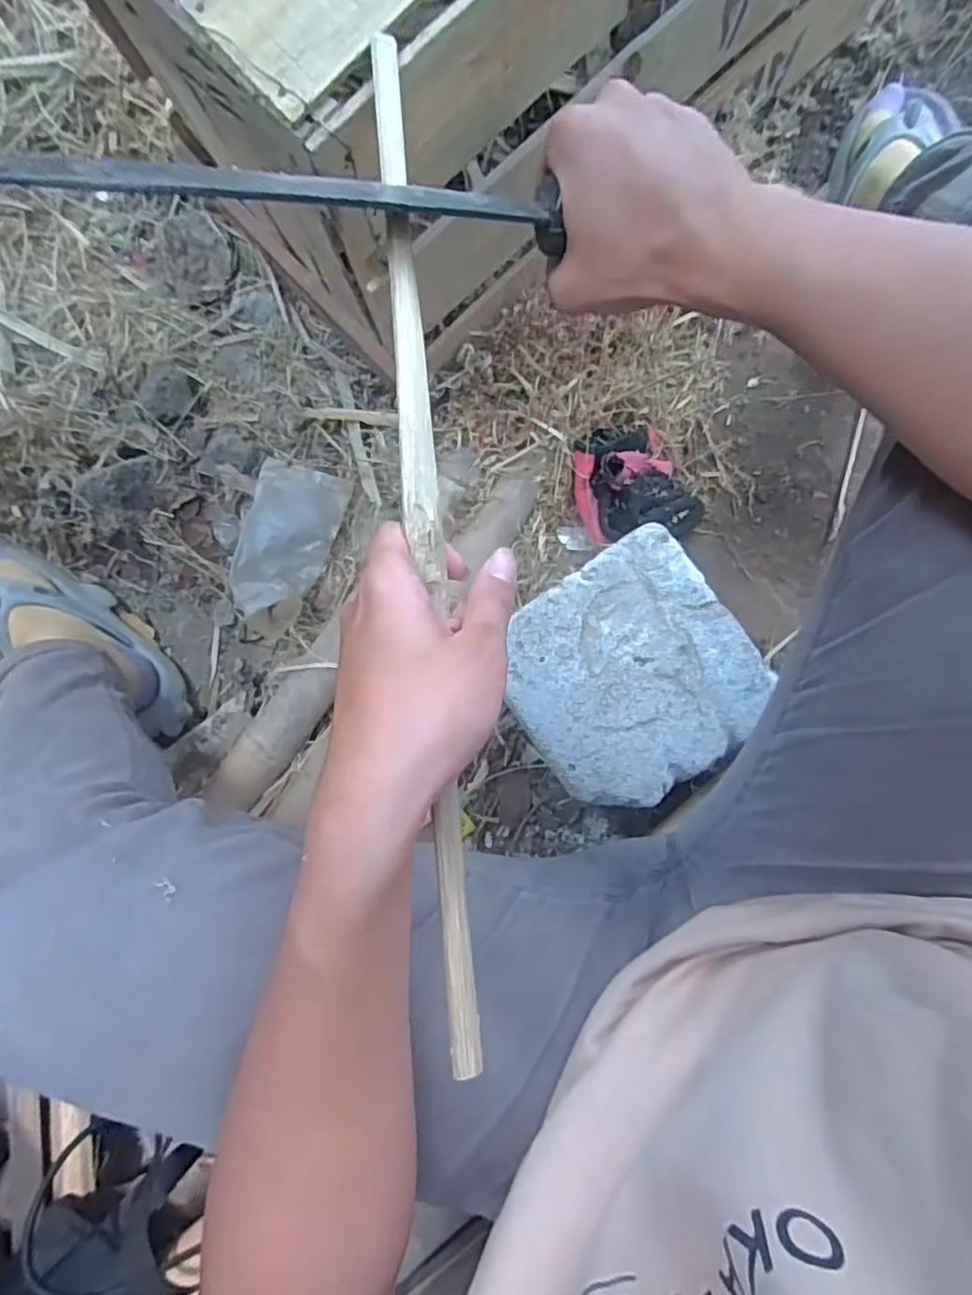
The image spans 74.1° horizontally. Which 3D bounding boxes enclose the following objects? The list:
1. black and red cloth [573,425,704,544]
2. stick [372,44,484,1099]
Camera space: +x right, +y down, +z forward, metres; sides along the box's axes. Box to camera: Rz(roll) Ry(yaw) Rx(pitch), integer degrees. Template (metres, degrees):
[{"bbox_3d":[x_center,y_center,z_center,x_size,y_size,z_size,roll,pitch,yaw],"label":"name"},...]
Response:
[{"bbox_3d":[0.144,-0.157,0.614,0.117,0.056,0.106,-5,85,8],"label":"black and red cloth"},{"bbox_3d":[-0.028,-0.063,0.294,0.015,0.011,0.479,-6,83,8],"label":"stick"}]

